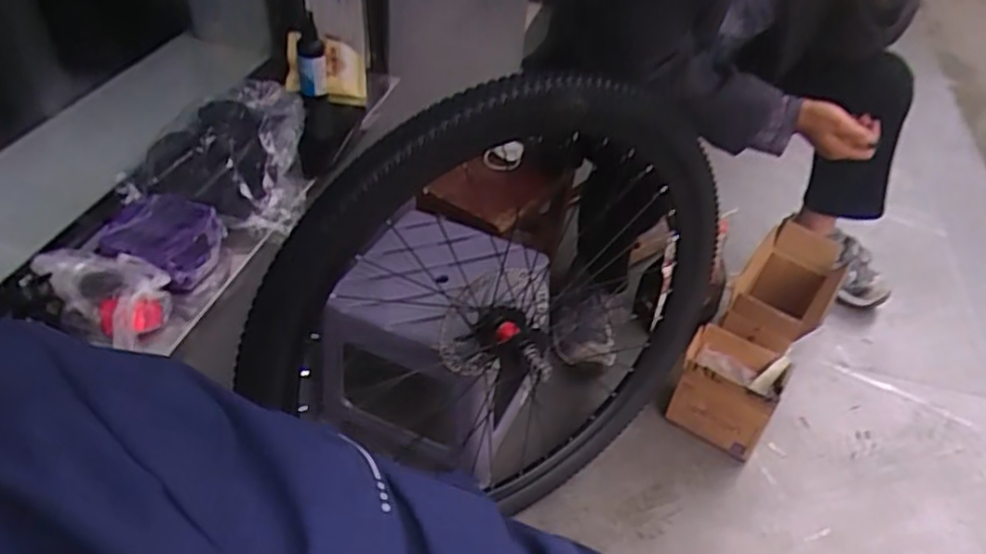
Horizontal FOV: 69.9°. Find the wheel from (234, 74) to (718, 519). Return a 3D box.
[{"bbox_3d":[0.045,0.048,0.867,0.572,0.615,0.105,-12,44,-16],"label":"wheel"}]

